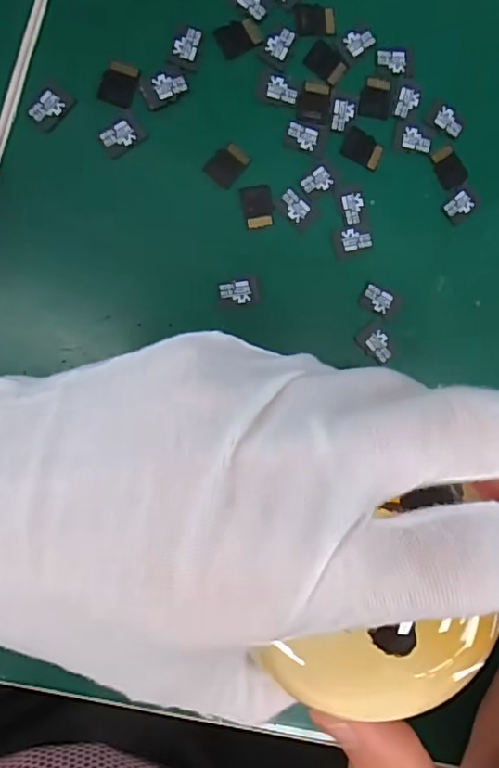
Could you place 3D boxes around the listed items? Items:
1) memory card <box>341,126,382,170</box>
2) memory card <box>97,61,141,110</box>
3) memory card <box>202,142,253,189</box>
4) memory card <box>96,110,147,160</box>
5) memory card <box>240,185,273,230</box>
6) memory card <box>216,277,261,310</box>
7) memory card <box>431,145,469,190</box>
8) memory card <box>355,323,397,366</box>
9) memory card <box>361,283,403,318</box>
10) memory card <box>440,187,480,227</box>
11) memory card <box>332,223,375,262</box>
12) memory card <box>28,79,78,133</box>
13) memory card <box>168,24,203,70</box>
[{"bbox_3d":[0.042,-0.087,0.196,0.015,0.004,0.011,23,89,-9],"label":"memory card"},{"bbox_3d":[-0.045,-0.103,0.182,0.011,0.004,0.015,17,87,-12],"label":"memory card"},{"bbox_3d":[-0.008,-0.078,0.189,0.011,0.004,0.015,38,85,-7],"label":"memory card"},{"bbox_3d":[-0.044,-0.086,0.183,0.015,0.004,0.010,-39,106,-6],"label":"memory card"},{"bbox_3d":[0.003,-0.064,0.191,0.011,0.004,0.015,-11,91,-10],"label":"memory card"},{"bbox_3d":[-0.003,-0.033,0.191,0.015,0.004,0.010,-10,94,-10],"label":"memory card"},{"bbox_3d":[0.077,-0.083,0.203,0.012,0.004,0.015,-27,96,-7],"label":"memory card"},{"bbox_3d":[0.048,-0.015,0.200,0.011,0.004,0.015,-44,94,-2],"label":"memory card"},{"bbox_3d":[0.049,-0.031,0.199,0.014,0.004,0.010,23,91,-4],"label":"memory card"},{"bbox_3d":[0.081,-0.068,0.203,0.014,0.004,0.010,-43,96,-2],"label":"memory card"},{"bbox_3d":[0.039,-0.053,0.197,0.016,0.004,0.011,-16,96,-6],"label":"memory card"},{"bbox_3d":[-0.068,-0.094,0.179,0.011,0.004,0.015,43,88,-11],"label":"memory card"},{"bbox_3d":[-0.022,-0.118,0.186,0.010,0.004,0.015,15,91,-13],"label":"memory card"}]

